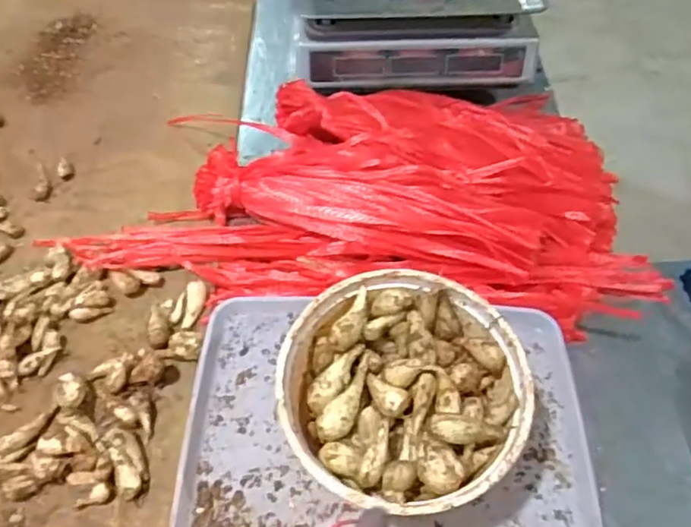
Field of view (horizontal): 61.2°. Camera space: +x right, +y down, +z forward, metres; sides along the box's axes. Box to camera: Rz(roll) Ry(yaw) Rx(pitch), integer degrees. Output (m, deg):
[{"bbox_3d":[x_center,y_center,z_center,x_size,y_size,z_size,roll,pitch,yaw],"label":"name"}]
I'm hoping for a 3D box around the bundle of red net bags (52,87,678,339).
[{"bbox_3d":[0.037,-0.094,0.686,0.644,0.085,0.335,5,53,1],"label":"bundle of red net bags"}]

